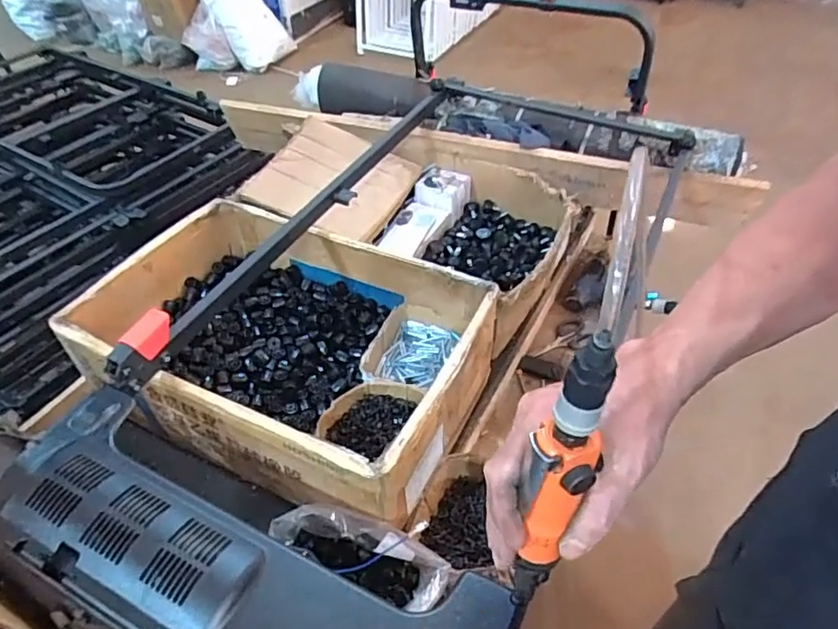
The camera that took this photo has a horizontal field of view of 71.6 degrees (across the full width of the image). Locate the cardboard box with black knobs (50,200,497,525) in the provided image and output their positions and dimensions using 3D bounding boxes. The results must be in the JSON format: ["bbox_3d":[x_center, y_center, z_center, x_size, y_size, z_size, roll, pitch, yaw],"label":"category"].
[{"bbox_3d":[-0.193,0.036,0.841,0.536,0.158,0.349,20,49,20],"label":"cardboard box with black knobs"}]

